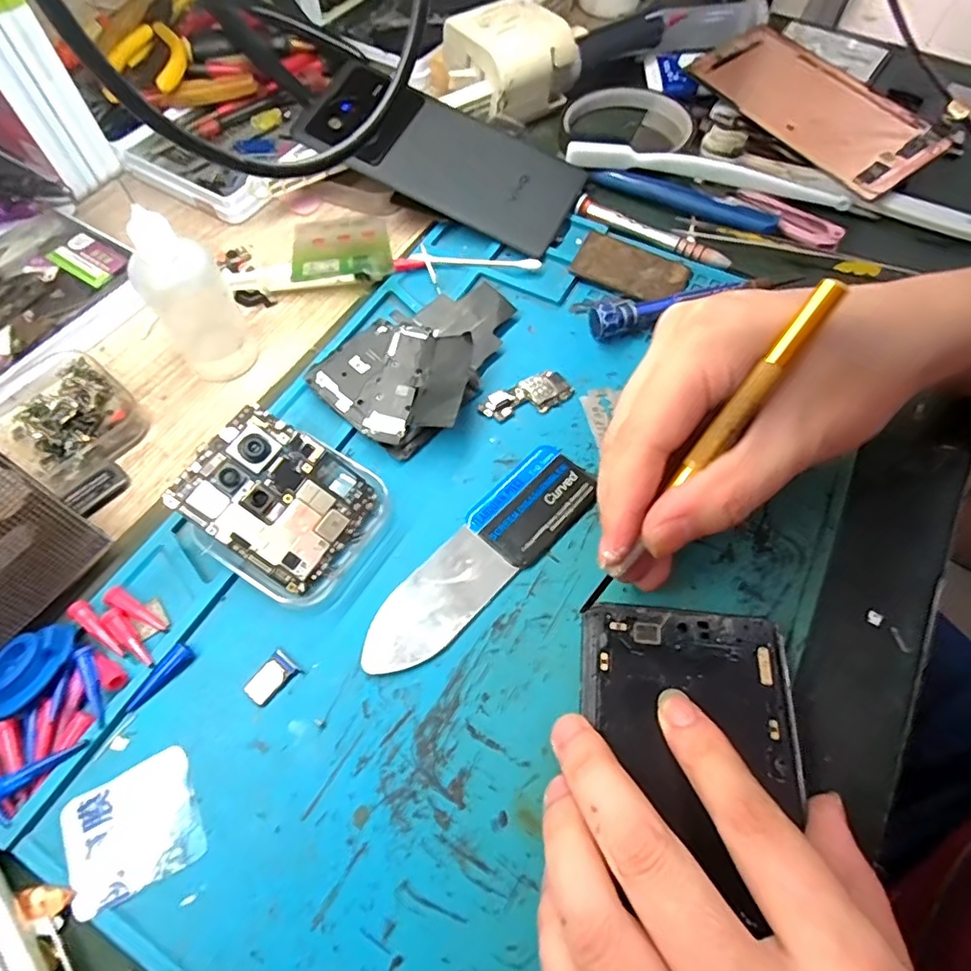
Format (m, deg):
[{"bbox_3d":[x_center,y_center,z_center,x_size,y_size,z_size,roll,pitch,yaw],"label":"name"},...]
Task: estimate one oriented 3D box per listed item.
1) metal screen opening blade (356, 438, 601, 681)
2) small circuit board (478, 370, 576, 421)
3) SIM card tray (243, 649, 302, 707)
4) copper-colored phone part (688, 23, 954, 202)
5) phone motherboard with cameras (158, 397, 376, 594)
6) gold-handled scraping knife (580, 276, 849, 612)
[{"bbox_3d":[-0.002,0.028,0.233,0.035,0.004,0.119,41,69,18],"label":"metal screen opening blade"},{"bbox_3d":[0.020,-0.042,0.272,0.044,0.005,0.019,-21,65,-12],"label":"small circuit board"},{"bbox_3d":[-0.079,0.071,0.208,0.012,0.004,0.019,35,67,16],"label":"SIM card tray"},{"bbox_3d":[0.211,-0.245,0.364,0.074,0.007,0.157,-34,69,-9],"label":"copper-colored phone part"},{"bbox_3d":[-0.084,0.004,0.228,0.065,0.004,0.053,37,65,-7],"label":"phone motherboard with cameras"},{"bbox_3d":[0.071,-0.004,0.194,0.008,0.132,0.010,39,29,17],"label":"gold-handled scraping knife"}]

